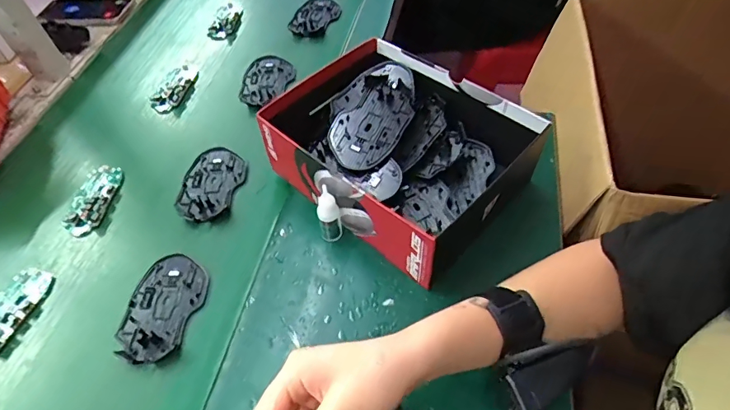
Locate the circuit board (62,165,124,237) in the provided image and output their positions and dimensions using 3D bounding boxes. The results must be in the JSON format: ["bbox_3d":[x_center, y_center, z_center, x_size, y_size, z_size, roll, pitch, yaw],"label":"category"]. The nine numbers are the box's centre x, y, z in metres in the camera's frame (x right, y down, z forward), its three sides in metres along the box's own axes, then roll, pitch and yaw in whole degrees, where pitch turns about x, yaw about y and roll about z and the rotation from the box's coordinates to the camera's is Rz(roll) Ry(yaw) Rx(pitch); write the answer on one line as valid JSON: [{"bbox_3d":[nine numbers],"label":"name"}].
[{"bbox_3d":[-0.324,-0.007,0.548,0.047,0.015,0.096,3,52,7],"label":"circuit board"}]

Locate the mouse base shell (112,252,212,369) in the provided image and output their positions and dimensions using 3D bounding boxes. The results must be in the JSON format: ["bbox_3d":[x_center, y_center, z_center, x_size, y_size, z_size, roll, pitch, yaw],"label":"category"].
[{"bbox_3d":[-0.201,0.099,0.453,0.073,0.011,0.110,10,54,12],"label":"mouse base shell"}]

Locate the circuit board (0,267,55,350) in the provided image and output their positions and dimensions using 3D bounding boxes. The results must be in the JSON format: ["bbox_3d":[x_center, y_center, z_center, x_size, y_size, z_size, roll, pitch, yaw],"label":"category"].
[{"bbox_3d":[-0.361,0.108,0.462,0.048,0.012,0.100,8,53,11],"label":"circuit board"}]

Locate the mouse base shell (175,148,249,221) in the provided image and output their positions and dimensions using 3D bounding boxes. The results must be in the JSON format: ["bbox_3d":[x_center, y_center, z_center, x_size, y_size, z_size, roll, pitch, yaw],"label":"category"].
[{"bbox_3d":[-0.187,-0.026,0.552,0.075,0.009,0.106,10,54,12],"label":"mouse base shell"}]

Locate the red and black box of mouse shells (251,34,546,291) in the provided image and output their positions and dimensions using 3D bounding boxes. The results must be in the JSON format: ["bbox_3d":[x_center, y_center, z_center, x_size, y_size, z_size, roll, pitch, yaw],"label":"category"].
[{"bbox_3d":[0.025,-0.062,0.505,0.274,0.090,0.205,36,63,28],"label":"red and black box of mouse shells"}]

